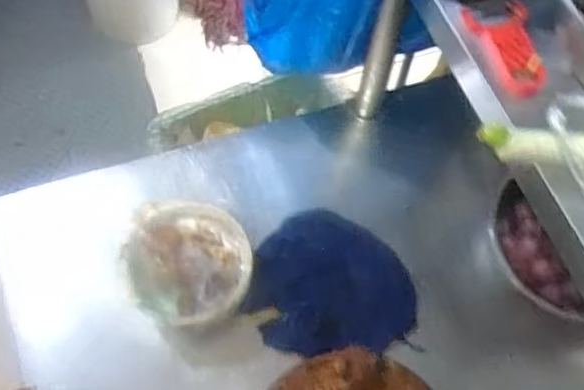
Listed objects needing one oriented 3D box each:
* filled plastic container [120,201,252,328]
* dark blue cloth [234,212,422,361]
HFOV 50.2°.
[{"bbox_3d":[-0.130,0.080,0.760,0.159,0.070,0.154,9,64,1],"label":"filled plastic container"},{"bbox_3d":[0.049,0.105,0.776,0.210,0.056,0.187,0,64,-3],"label":"dark blue cloth"}]

